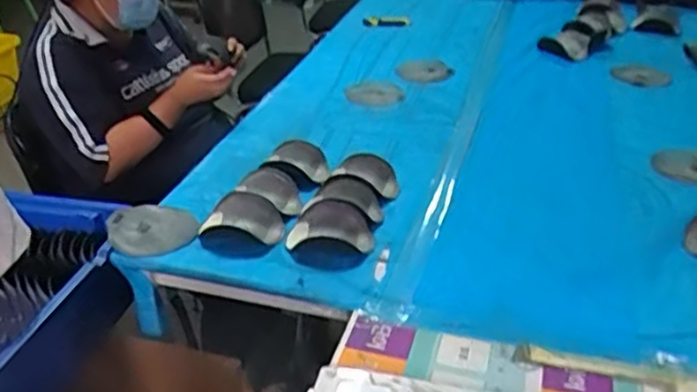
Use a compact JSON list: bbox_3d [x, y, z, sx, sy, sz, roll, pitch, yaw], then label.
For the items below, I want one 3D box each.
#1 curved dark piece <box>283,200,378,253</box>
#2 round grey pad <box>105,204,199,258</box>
[{"bbox_3d":[-0.024,0.048,1.149,0.137,0.034,0.097,9,32,10],"label":"curved dark piece"},{"bbox_3d":[-0.329,0.053,1.177,0.145,0.018,0.143,0,31,0],"label":"round grey pad"}]

